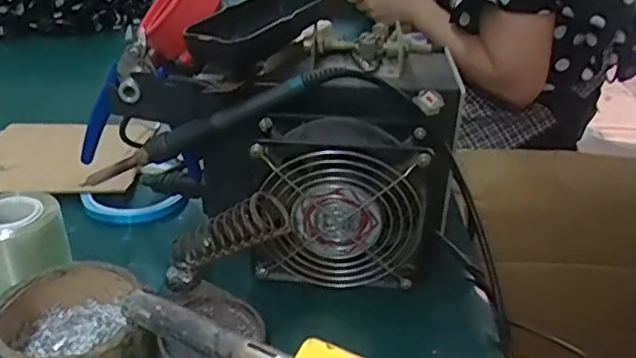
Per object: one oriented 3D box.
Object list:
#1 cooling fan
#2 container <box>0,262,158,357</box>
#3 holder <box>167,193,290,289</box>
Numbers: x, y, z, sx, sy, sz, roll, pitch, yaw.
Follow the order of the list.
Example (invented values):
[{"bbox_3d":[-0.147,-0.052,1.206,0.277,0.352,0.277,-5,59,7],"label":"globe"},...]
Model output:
[{"bbox_3d":[0.020,0.022,0.421,0.129,0.113,0.052,6,32,4],"label":"cooling fan"},{"bbox_3d":[-0.145,0.092,0.362,0.083,0.040,0.084,-14,36,-25],"label":"container"},{"bbox_3d":[-0.062,0.042,0.403,0.093,0.026,0.031,-30,30,14],"label":"holder"}]

